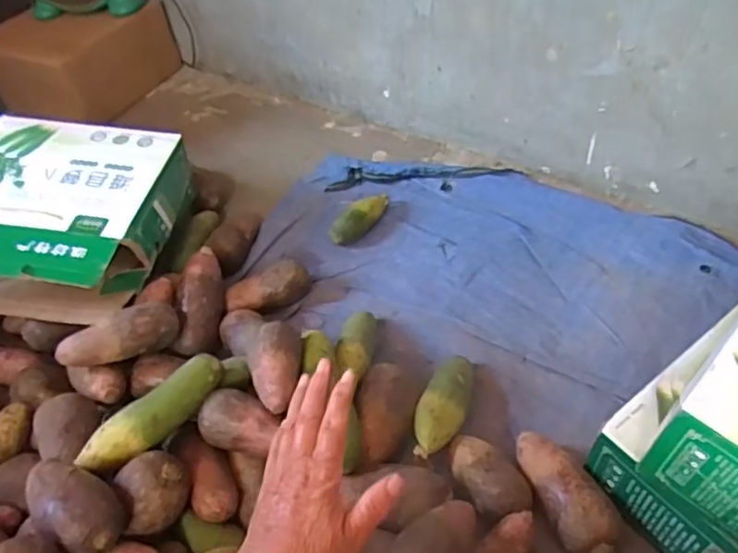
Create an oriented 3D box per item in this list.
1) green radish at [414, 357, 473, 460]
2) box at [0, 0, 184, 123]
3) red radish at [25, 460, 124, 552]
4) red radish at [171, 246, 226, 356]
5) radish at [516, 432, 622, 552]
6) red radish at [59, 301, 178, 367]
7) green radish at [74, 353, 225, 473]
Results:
[{"bbox_3d":[0.105,0.181,0.889,0.064,0.052,0.174,12,48,15],"label":"green radish"},{"bbox_3d":[-0.690,-0.511,1.490,0.307,0.190,0.347,18,50,20],"label":"box"},{"bbox_3d":[-0.338,0.262,0.721,0.148,0.059,0.074,24,52,25],"label":"red radish"},{"bbox_3d":[-0.275,0.037,1.027,0.066,0.057,0.185,1,67,5],"label":"red radish"},{"bbox_3d":[0.247,0.269,0.795,0.067,0.052,0.168,-17,47,-12],"label":"radish"},{"bbox_3d":[-0.366,0.088,0.930,0.164,0.069,0.059,-29,51,-22],"label":"red radish"},{"bbox_3d":[-0.280,0.178,0.818,0.053,0.051,0.207,33,56,31],"label":"green radish"}]

